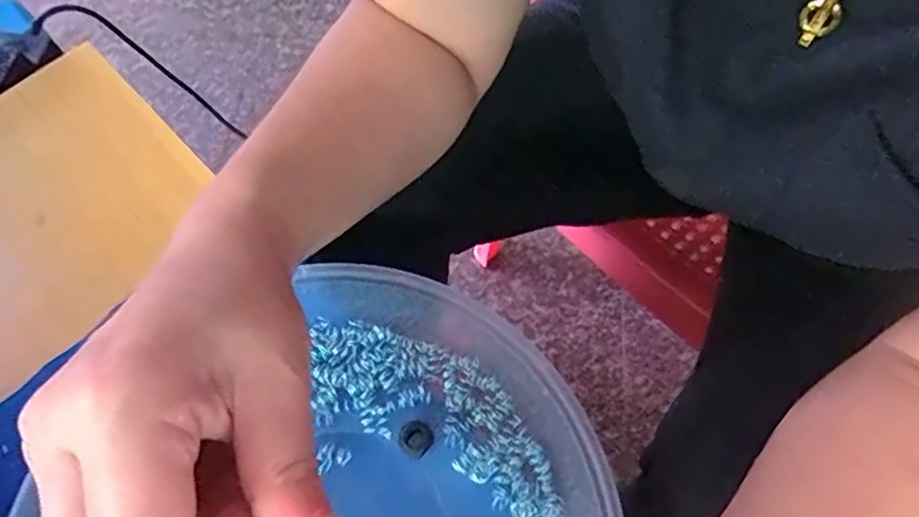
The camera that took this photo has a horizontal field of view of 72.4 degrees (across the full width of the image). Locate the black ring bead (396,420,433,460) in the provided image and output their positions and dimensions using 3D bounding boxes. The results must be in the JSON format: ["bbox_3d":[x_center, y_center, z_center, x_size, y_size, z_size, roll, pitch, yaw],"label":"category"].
[{"bbox_3d":[-0.020,0.079,0.278,0.015,0.004,0.015,-1,63,3],"label":"black ring bead"}]

